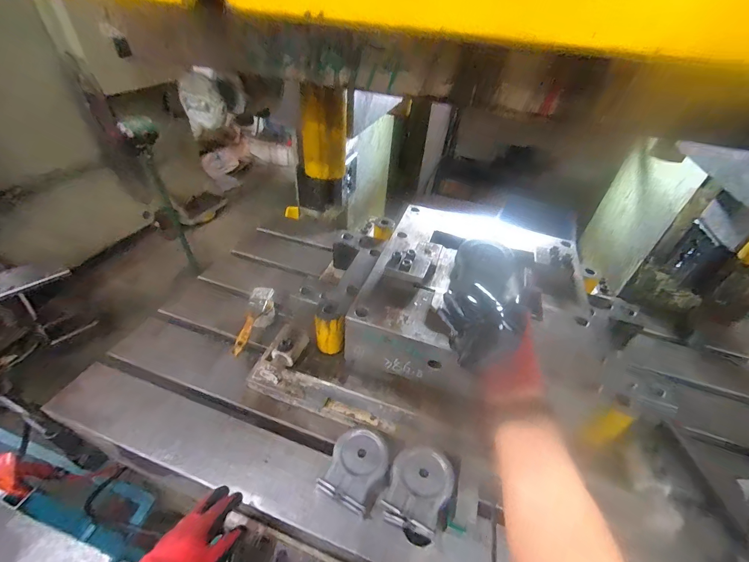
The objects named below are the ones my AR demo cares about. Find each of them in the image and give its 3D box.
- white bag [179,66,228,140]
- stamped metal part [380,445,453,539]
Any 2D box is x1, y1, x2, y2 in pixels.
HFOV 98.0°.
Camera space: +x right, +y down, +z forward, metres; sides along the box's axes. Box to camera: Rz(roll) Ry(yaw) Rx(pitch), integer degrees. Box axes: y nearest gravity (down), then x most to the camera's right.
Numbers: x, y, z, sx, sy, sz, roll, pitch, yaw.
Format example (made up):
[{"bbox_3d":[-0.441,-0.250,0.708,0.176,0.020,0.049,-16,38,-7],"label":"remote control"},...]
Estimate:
[{"bbox_3d":[-0.148,-0.155,0.284,0.032,0.052,0.023,-15,45,-23],"label":"white bag"},{"bbox_3d":[0.070,0.330,0.520,0.091,0.026,0.120,20,43,16],"label":"stamped metal part"}]

